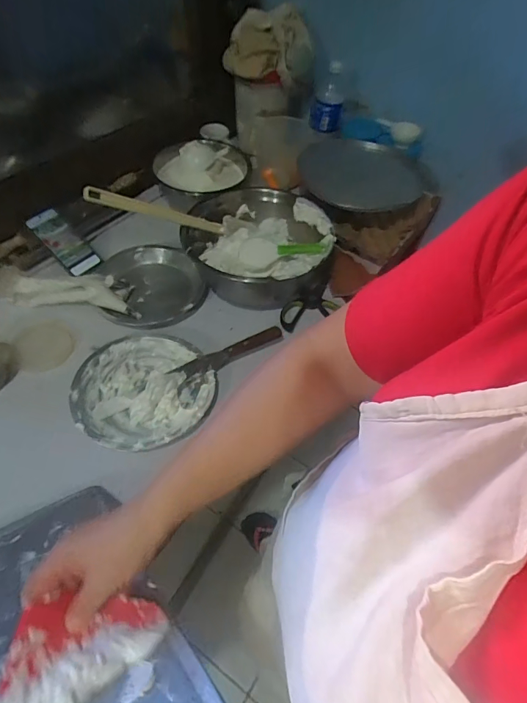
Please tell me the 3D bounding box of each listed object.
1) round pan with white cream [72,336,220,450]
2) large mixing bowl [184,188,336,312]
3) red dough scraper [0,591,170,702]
[{"bbox_3d":[-0.211,0.067,0.727,0.230,0.076,0.232,2,53,-3],"label":"round pan with white cream"},{"bbox_3d":[-0.007,-0.218,0.883,0.295,0.150,0.299,2,53,-3],"label":"large mixing bowl"},{"bbox_3d":[-0.163,0.253,0.349,0.090,0.022,0.139,37,40,27],"label":"red dough scraper"}]

